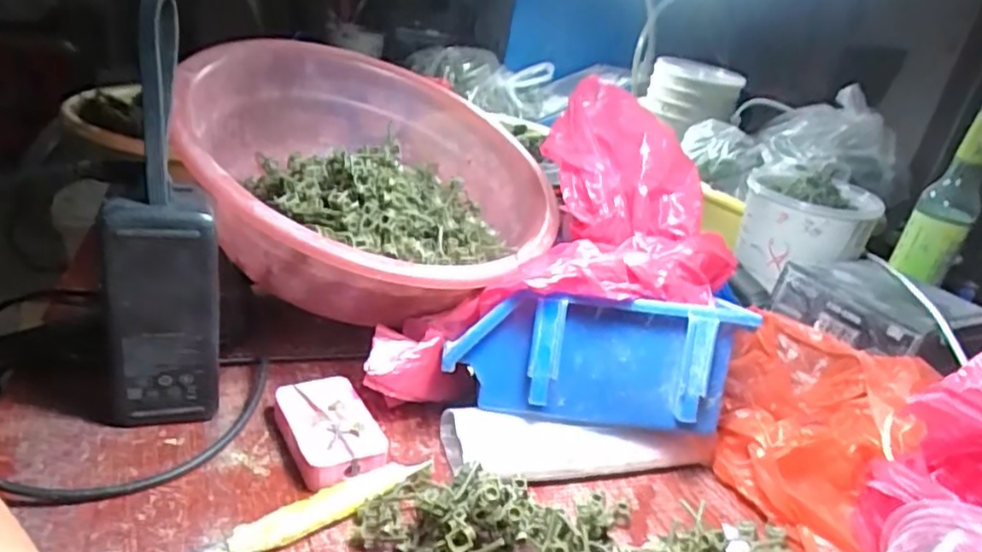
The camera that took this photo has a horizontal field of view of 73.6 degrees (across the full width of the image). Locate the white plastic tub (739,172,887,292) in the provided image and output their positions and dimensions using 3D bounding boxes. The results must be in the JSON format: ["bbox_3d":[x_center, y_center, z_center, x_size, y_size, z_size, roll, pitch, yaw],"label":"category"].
[{"bbox_3d":[0.293,-0.039,0.611,0.101,0.086,0.101,8,26,-4],"label":"white plastic tub"}]

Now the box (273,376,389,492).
[{"bbox_3d":[-0.094,0.087,0.378,0.049,0.018,0.075,-8,31,-32],"label":"box"}]

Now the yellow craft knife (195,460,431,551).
[{"bbox_3d":[-0.091,0.118,0.329,0.142,0.011,0.018,-12,34,-38],"label":"yellow craft knife"}]

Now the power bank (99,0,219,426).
[{"bbox_3d":[-0.170,-0.015,0.330,0.053,0.219,0.040,-9,32,-34],"label":"power bank"}]

